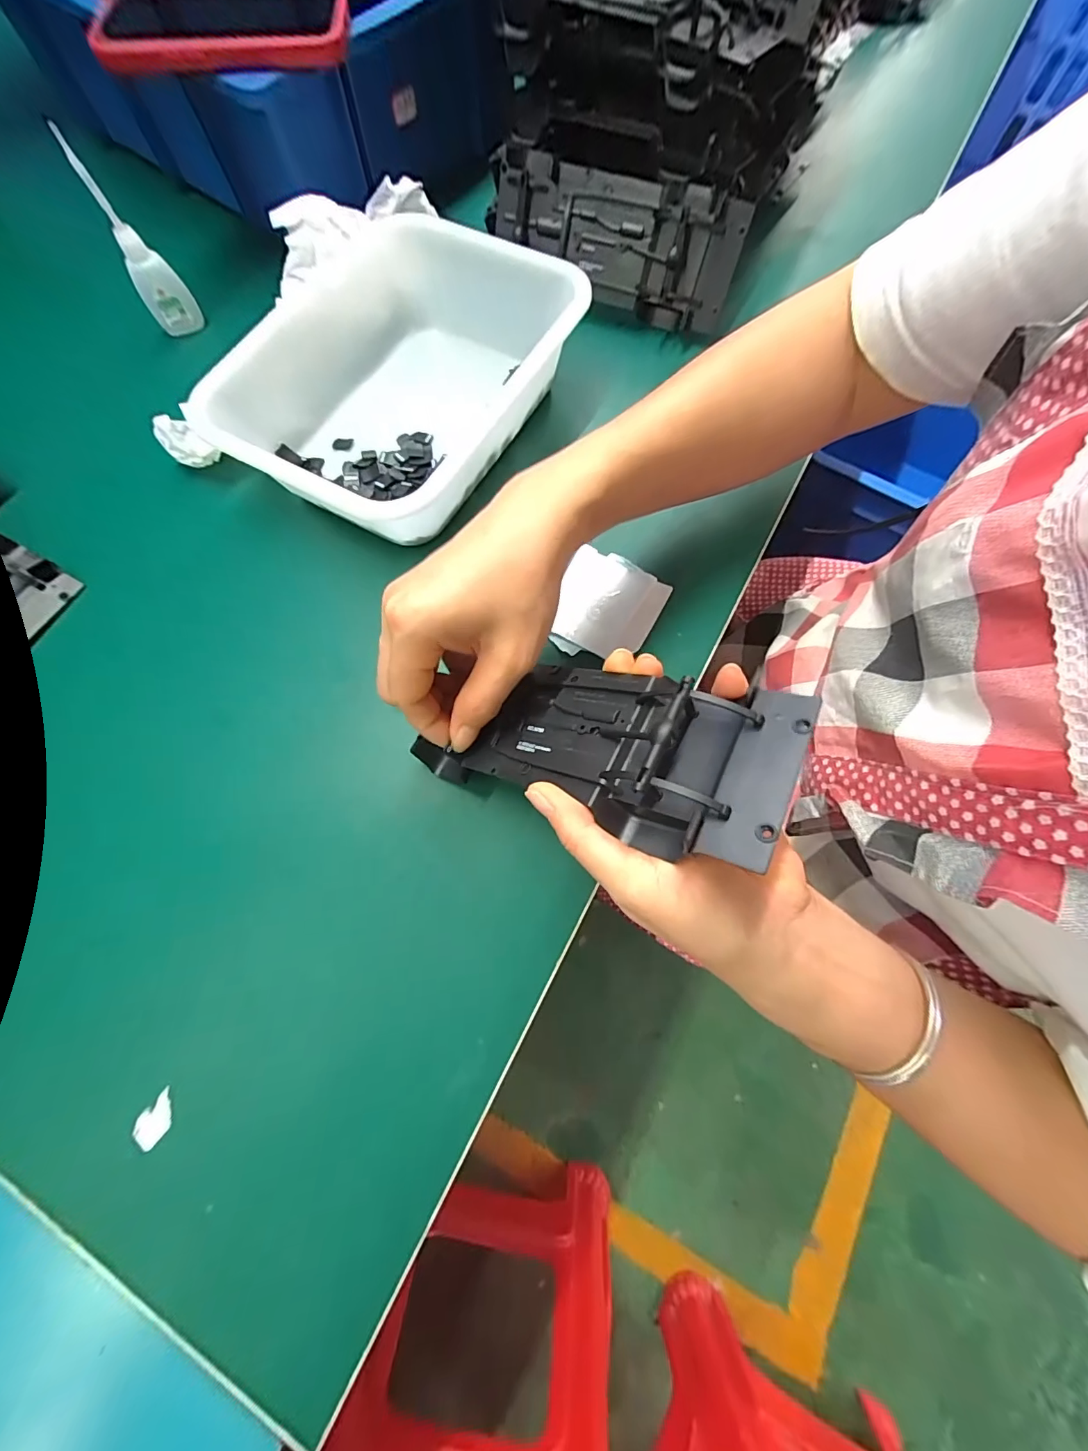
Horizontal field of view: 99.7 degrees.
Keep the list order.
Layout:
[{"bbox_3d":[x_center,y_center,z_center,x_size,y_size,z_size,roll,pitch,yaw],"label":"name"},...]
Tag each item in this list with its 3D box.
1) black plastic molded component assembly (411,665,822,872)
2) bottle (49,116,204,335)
[{"bbox_3d":[0.018,0.005,0.205,0.169,0.025,0.073,9,69,36],"label":"black plastic molded component assembly"},{"bbox_3d":[-0.318,-0.370,0.358,0.035,0.112,0.018,-37,75,-10],"label":"bottle"}]

